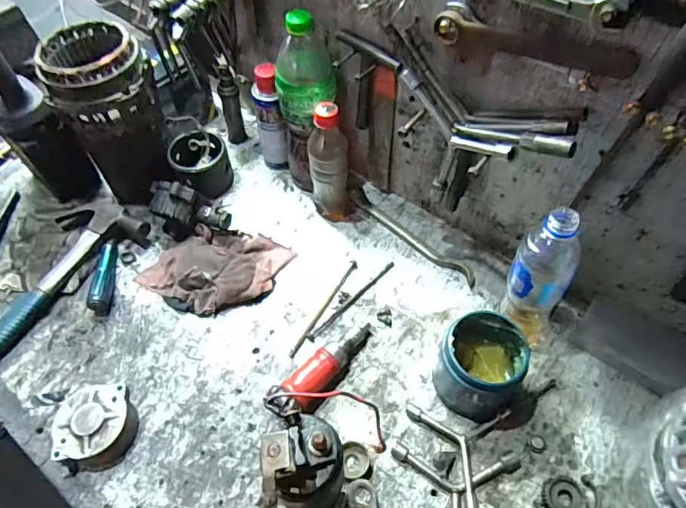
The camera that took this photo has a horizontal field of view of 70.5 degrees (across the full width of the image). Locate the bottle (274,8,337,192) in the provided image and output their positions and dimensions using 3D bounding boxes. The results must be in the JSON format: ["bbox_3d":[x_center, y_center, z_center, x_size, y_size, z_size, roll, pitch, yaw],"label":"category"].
[{"bbox_3d":[-0.047,-0.197,0.680,0.078,0.270,0.074,0,56,0],"label":"bottle"}]

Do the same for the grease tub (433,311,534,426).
[{"bbox_3d":[0.156,0.131,0.548,0.087,0.096,0.089,0,56,0],"label":"grease tub"}]

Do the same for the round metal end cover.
[{"bbox_3d":[-0.281,0.196,0.551,0.081,0.044,0.090,-4,56,-3],"label":"round metal end cover"}]

